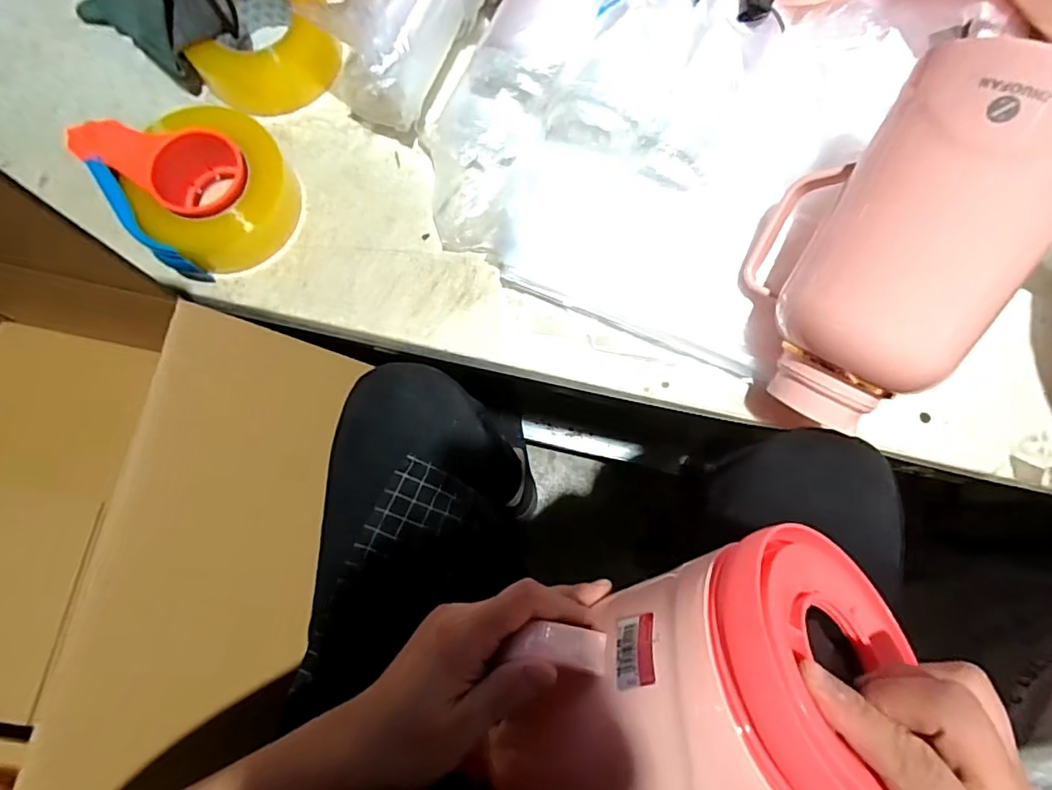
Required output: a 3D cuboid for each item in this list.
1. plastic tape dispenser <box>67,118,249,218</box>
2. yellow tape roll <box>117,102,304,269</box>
[{"bbox_3d":[-0.301,-0.195,0.473,0.132,0.059,0.075,27,79,5],"label":"plastic tape dispenser"},{"bbox_3d":[-0.270,-0.182,0.478,0.119,0.058,0.126,0,78,0],"label":"yellow tape roll"}]

